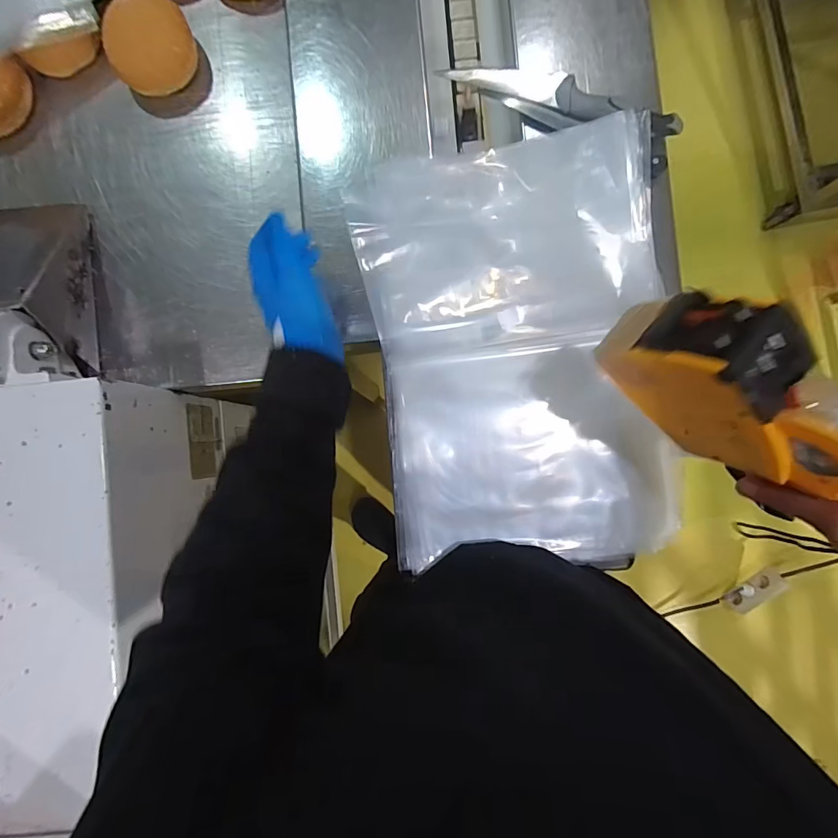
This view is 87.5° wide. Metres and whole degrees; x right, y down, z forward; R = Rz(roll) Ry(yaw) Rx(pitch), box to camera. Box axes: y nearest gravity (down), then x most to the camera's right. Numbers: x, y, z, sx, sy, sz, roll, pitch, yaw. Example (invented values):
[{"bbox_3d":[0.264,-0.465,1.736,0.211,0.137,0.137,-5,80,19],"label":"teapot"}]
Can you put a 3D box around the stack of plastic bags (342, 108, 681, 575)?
[{"bbox_3d":[0.107,-0.072,0.459,0.300,0.041,0.438,-6,88,2],"label":"stack of plastic bags"}]

